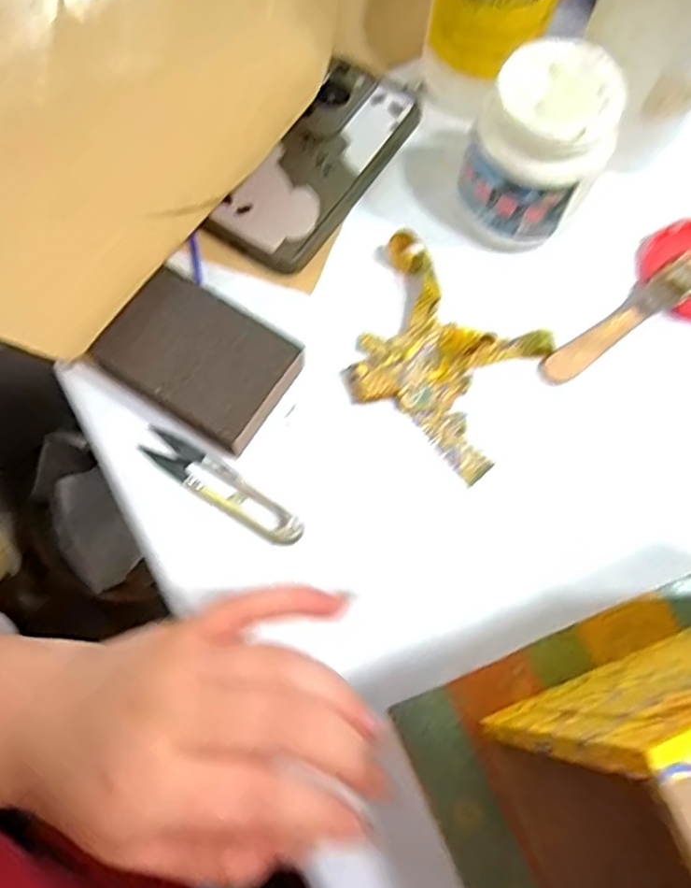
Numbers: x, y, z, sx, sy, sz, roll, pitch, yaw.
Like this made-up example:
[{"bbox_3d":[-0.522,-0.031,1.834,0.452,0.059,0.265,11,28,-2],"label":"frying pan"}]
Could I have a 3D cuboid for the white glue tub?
[{"bbox_3d":[0.112,-0.167,0.398,0.069,0.098,0.072,1,70,-2],"label":"white glue tub"}]

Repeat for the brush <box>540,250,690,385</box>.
[{"bbox_3d":[0.177,-0.080,0.412,0.141,0.024,0.023,-34,75,-14],"label":"brush"}]

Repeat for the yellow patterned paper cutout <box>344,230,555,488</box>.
[{"bbox_3d":[0.053,-0.053,0.399,0.122,0.019,0.099,36,72,10],"label":"yellow patterned paper cutout"}]

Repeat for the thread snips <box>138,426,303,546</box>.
[{"bbox_3d":[-0.067,0.023,0.368,0.099,0.010,0.022,34,72,9],"label":"thread snips"}]

